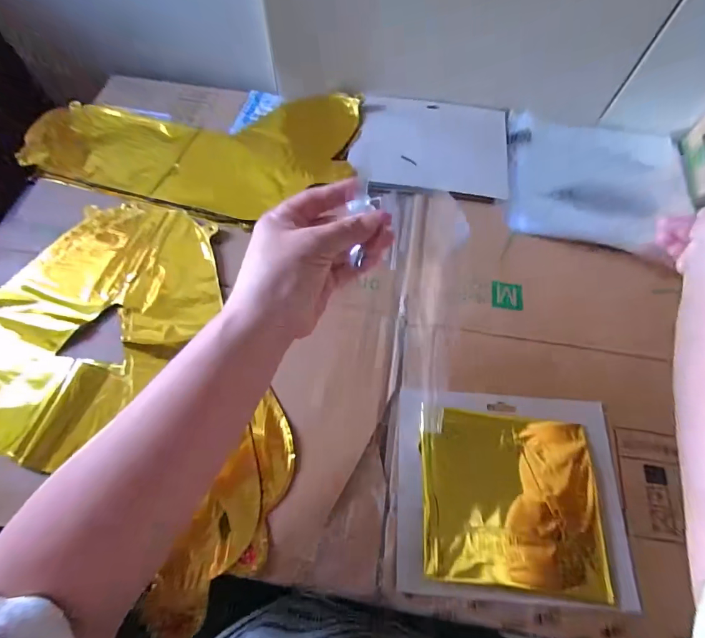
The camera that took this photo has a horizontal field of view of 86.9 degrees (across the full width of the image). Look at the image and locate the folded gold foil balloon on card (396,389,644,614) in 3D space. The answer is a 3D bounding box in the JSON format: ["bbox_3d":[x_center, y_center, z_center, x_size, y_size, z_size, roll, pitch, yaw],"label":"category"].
[{"bbox_3d":[0.137,0.147,0.322,0.191,0.013,0.161,4,66,1],"label":"folded gold foil balloon on card"}]

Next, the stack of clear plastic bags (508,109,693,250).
[{"bbox_3d":[0.309,-0.175,0.466,0.218,0.024,0.211,9,66,3],"label":"stack of clear plastic bags"}]

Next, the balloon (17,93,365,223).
[{"bbox_3d":[-0.208,-0.226,0.479,0.415,0.017,0.207,6,66,2],"label":"balloon"}]

